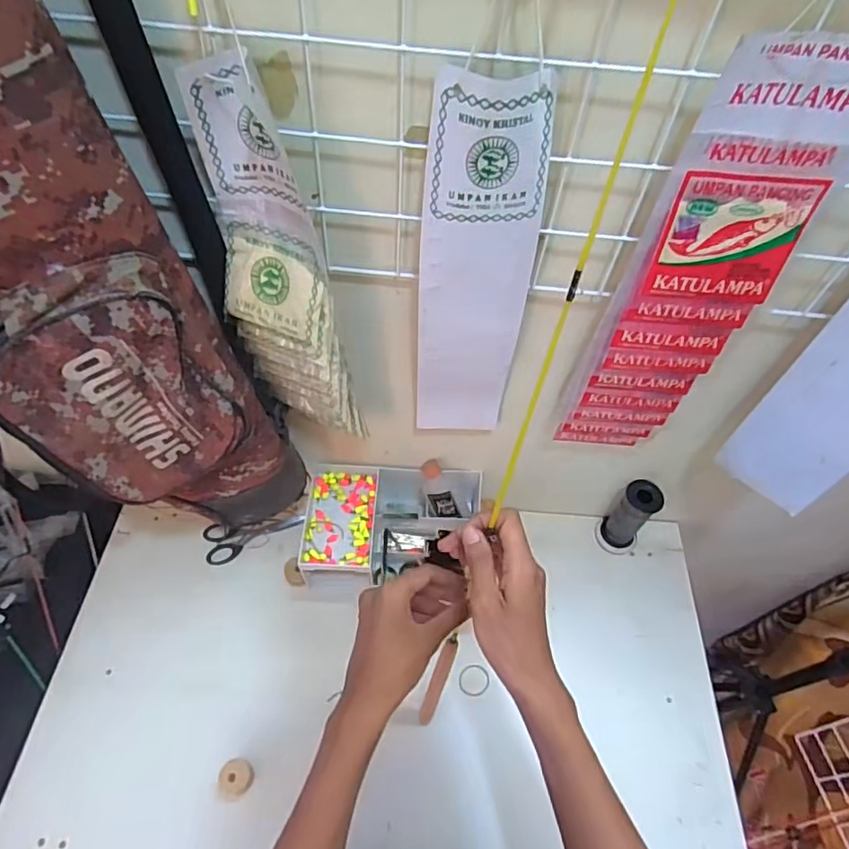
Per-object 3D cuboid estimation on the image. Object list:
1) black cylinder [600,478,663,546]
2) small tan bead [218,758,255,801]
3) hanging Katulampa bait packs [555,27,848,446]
[{"bbox_3d":[0.290,0.126,0.787,0.051,0.115,0.050,-36,64,-25],"label":"black cylinder"},{"bbox_3d":[-0.212,0.405,0.639,0.036,0.045,0.038,2,54,-2],"label":"small tan bead"},{"bbox_3d":[0.221,-0.097,0.478,0.117,0.403,0.025,5,54,0],"label":"hanging Katulampa bait packs"}]

